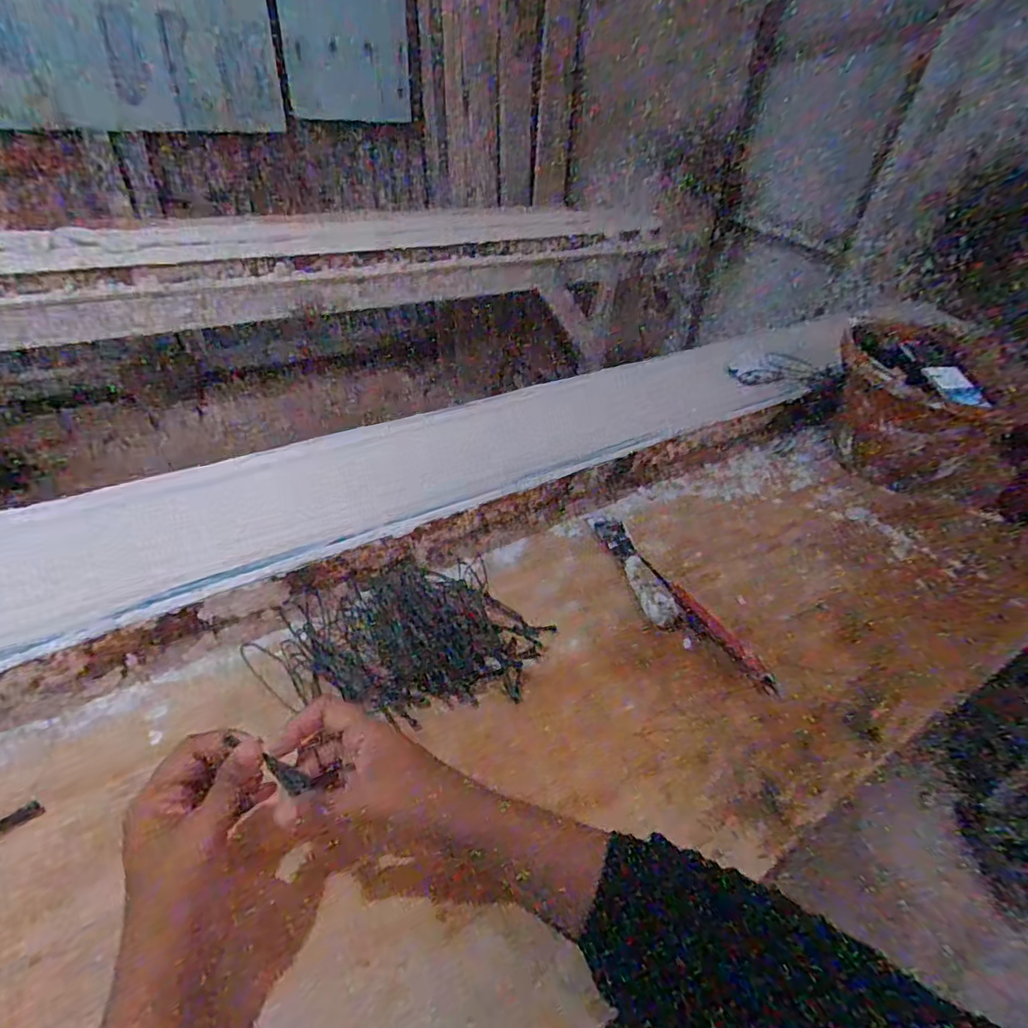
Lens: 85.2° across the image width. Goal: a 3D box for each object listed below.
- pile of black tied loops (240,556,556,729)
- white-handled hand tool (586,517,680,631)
[{"bbox_3d":[-0.098,0.115,0.516,0.235,0.026,0.155,-10,42,-18],"label":"pile of black tied loops"},{"bbox_3d":[0.134,0.056,0.626,0.037,0.022,0.180,-7,41,-15],"label":"white-handled hand tool"}]

